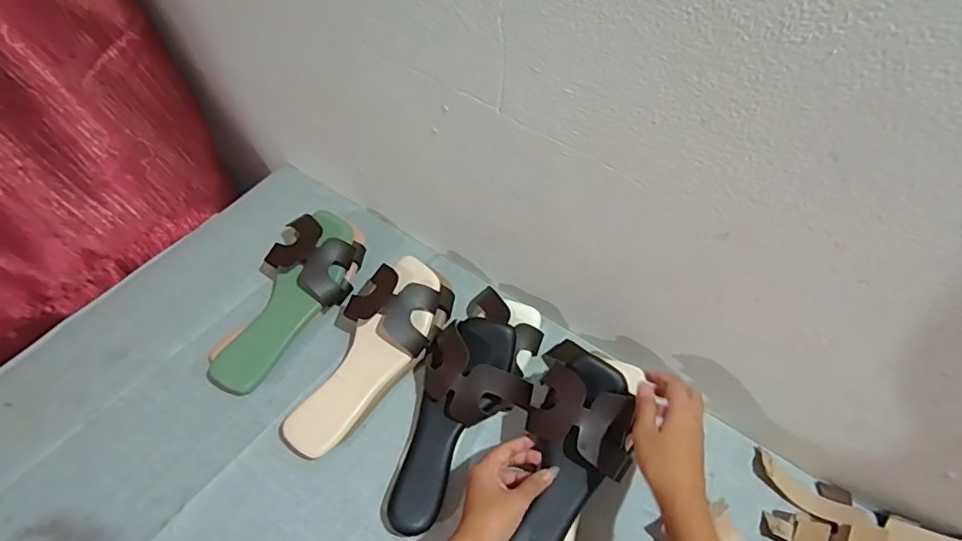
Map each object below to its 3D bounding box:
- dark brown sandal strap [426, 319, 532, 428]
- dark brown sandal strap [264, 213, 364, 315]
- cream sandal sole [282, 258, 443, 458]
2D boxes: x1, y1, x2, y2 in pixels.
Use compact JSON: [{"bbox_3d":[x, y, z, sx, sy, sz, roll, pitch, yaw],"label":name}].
[{"bbox_3d":[-0.010,0.119,0.583,0.121,0.048,0.084,33,59,18],"label":"dark brown sandal strap"},{"bbox_3d":[-0.208,-0.011,0.674,0.116,0.057,0.092,21,56,11],"label":"dark brown sandal strap"},{"bbox_3d":[-0.123,0.094,0.597,0.069,0.031,0.240,28,71,15],"label":"cream sandal sole"}]

